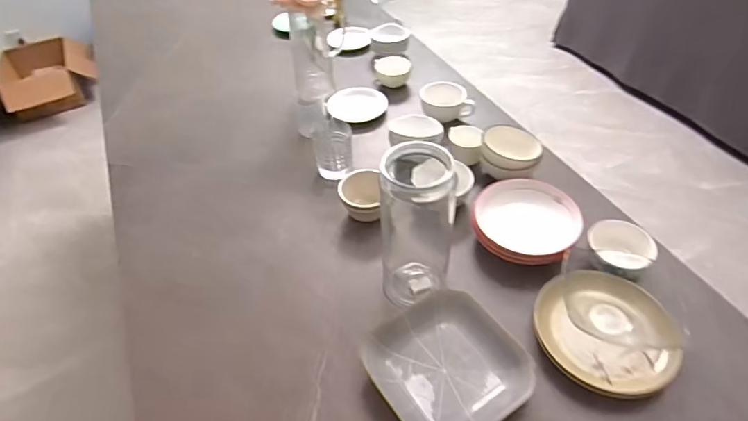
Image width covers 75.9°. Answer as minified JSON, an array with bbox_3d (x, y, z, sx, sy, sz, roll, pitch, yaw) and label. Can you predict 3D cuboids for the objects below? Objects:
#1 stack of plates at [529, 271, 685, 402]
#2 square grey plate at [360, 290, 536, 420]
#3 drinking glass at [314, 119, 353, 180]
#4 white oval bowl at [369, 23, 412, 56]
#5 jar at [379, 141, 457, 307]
[{"bbox_3d":[0.339,0.174,0.699,0.188,0.029,0.180,-5,59,4],"label":"stack of plates"},{"bbox_3d":[0.100,0.222,0.684,0.193,0.042,0.201,-29,50,-22],"label":"square grey plate"},{"bbox_3d":[-0.081,-0.122,0.982,0.077,0.083,0.076,-8,46,-4],"label":"drinking glass"},{"bbox_3d":[0.045,-0.469,1.311,0.108,0.055,0.083,-1,46,3],"label":"white oval bowl"},{"bbox_3d":[0.064,0.031,0.724,0.103,0.276,0.122,2,46,7],"label":"jar"}]

